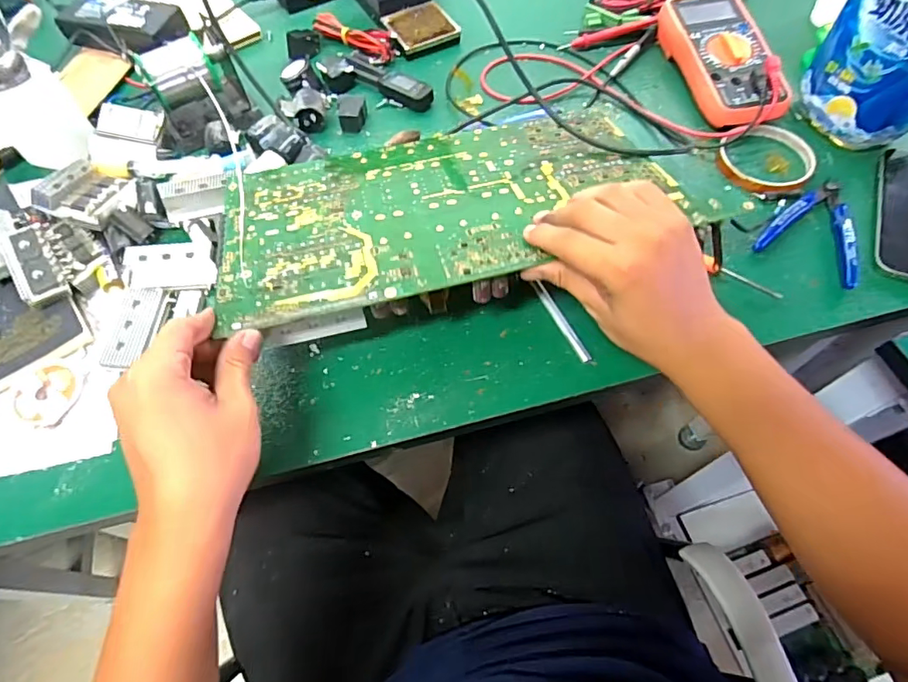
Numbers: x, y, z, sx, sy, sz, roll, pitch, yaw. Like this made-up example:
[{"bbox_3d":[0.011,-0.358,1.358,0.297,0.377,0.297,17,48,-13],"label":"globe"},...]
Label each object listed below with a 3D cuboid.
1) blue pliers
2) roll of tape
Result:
[{"bbox_3d":[0.305,-0.097,0.434,0.076,0.015,0.103,28,65,15],"label":"blue pliers"},{"bbox_3d":[0.287,-0.167,0.474,0.081,0.013,0.077,0,61,1],"label":"roll of tape"}]

